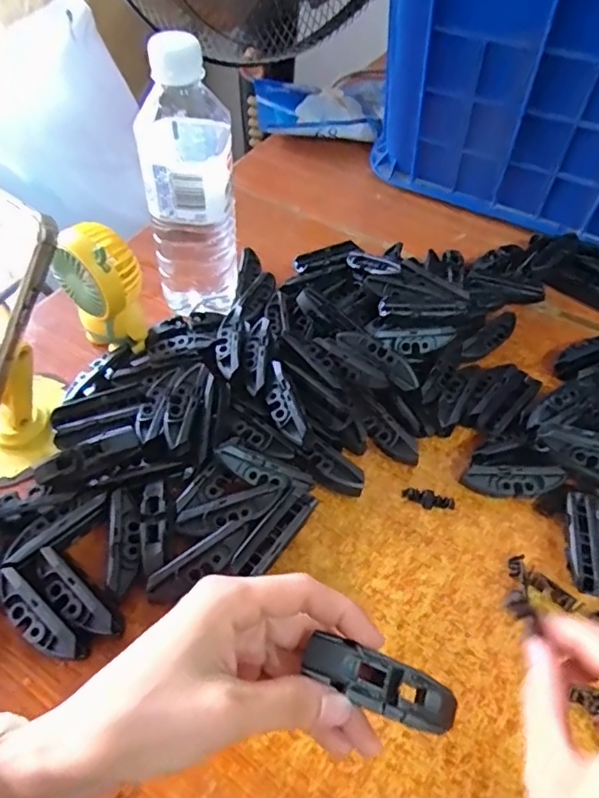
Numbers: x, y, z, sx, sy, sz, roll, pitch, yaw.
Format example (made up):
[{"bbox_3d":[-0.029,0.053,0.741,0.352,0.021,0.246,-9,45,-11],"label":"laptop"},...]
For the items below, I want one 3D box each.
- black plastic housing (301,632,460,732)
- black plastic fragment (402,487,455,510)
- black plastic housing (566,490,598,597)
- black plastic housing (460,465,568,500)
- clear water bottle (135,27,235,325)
[{"bbox_3d":[0.037,0.122,0.237,0.070,0.017,0.019,29,55,-8],"label":"black plastic housing"},{"bbox_3d":[0.091,0.070,0.393,0.035,0.006,0.013,24,55,15],"label":"black plastic fragment"},{"bbox_3d":[0.188,0.094,0.370,0.025,0.020,0.072,14,53,7],"label":"black plastic housing"},{"bbox_3d":[0.153,0.061,0.397,0.068,0.019,0.019,2,52,-1],"label":"black plastic housing"},{"bbox_3d":[-0.083,-0.155,0.425,0.068,0.203,0.056,-6,53,-8],"label":"clear water bottle"}]

